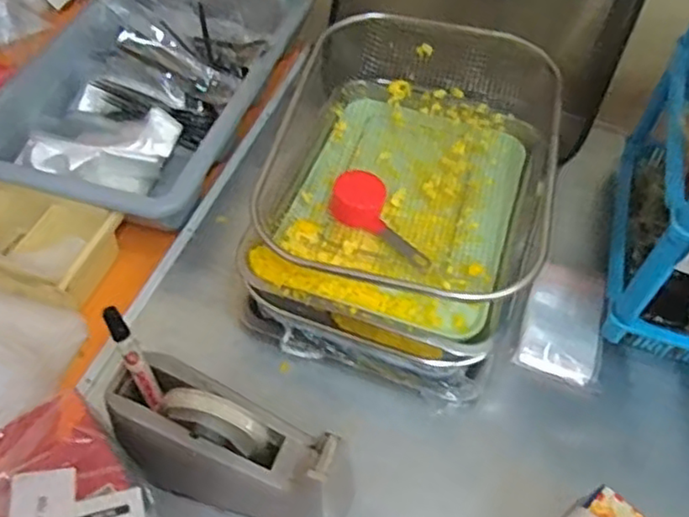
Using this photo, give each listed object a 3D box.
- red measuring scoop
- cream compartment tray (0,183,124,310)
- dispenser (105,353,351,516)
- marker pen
[{"bbox_3d":[0.039,-0.037,0.665,0.055,0.026,0.128,-37,76,-28],"label":"red measuring scoop"},{"bbox_3d":[-0.355,-0.029,0.684,0.227,0.052,0.104,15,53,8],"label":"cream compartment tray"},{"bbox_3d":[-0.086,0.147,0.516,0.209,0.094,0.085,27,54,-1],"label":"dispenser"},{"bbox_3d":[-0.165,0.078,0.509,0.015,0.097,0.016,-28,15,-23],"label":"marker pen"}]

